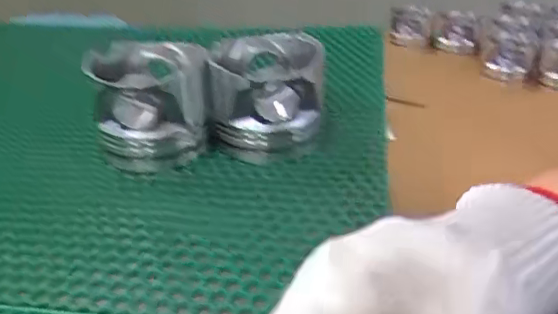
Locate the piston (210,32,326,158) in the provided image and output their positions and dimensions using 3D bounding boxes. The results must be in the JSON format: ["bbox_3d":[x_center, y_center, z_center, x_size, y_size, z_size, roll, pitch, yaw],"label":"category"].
[{"bbox_3d":[-0.011,-0.050,0.456,0.086,0.071,0.086,1,32,5],"label":"piston"}]

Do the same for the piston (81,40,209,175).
[{"bbox_3d":[-0.096,-0.042,0.440,0.081,0.076,0.084,-3,32,-3],"label":"piston"}]

